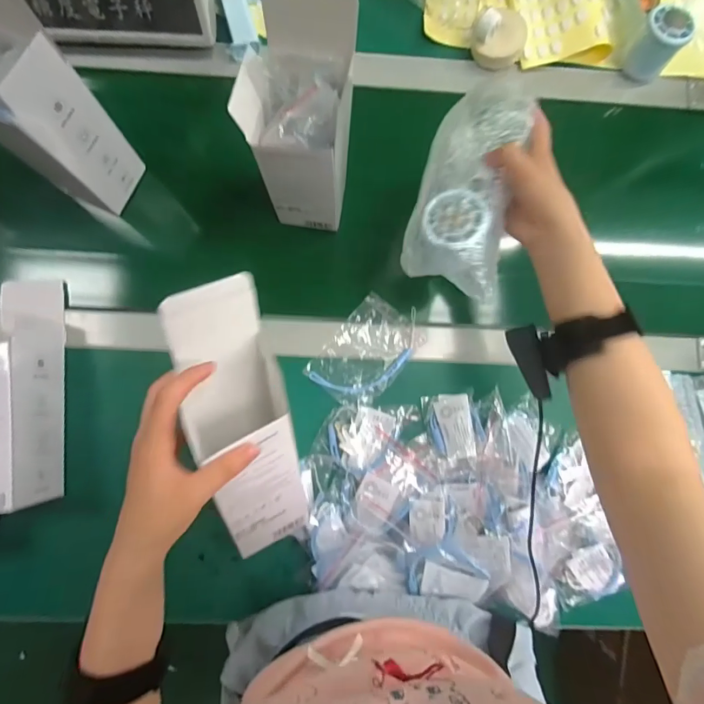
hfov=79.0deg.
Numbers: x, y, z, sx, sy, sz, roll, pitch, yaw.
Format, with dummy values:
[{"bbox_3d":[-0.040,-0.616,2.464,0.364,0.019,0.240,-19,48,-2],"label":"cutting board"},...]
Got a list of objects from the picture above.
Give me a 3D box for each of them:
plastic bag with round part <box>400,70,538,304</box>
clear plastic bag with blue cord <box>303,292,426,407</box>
[{"bbox_3d":[0.109,-0.160,0.395,0.085,0.042,0.207,15,83,-1],"label":"plastic bag with round part"},{"bbox_3d":[0.017,0.001,0.506,0.085,0.010,0.129,41,84,2],"label":"clear plastic bag with blue cord"}]

